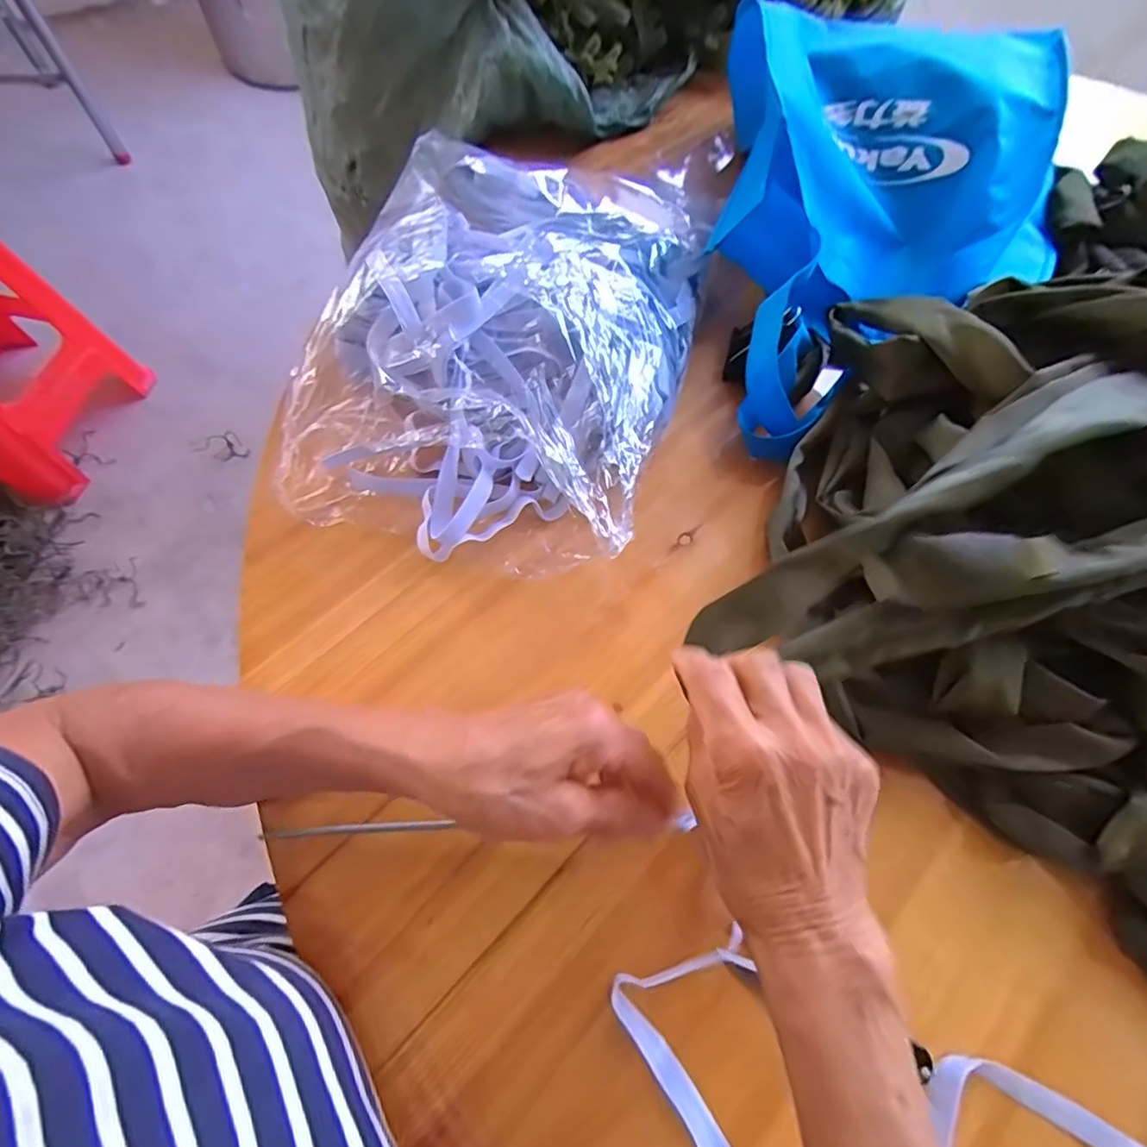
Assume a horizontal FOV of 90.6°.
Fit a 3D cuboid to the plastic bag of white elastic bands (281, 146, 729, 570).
[{"bbox_3d":[-0.043,-0.186,0.405,0.250,0.086,0.361,12,66,2],"label":"plastic bag of white elastic bands"}]

